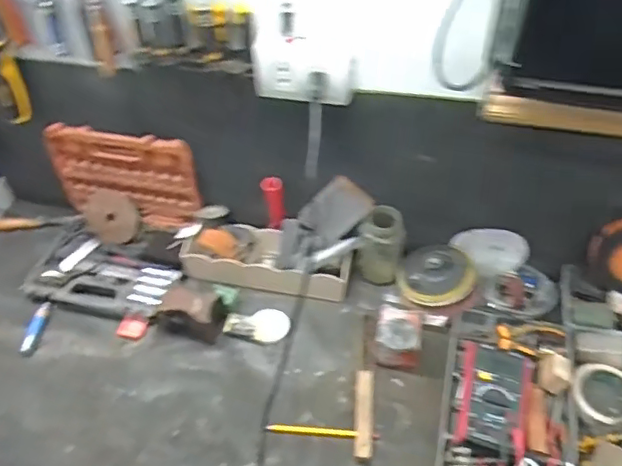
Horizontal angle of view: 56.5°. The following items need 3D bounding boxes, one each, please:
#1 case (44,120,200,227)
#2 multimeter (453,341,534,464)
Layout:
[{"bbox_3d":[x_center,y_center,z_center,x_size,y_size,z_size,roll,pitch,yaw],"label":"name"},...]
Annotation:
[{"bbox_3d":[-0.322,-0.086,1.011,0.258,0.194,0.047,12,49,13],"label":"case"},{"bbox_3d":[0.253,0.223,0.794,0.094,0.042,0.173,14,49,14],"label":"multimeter"}]

